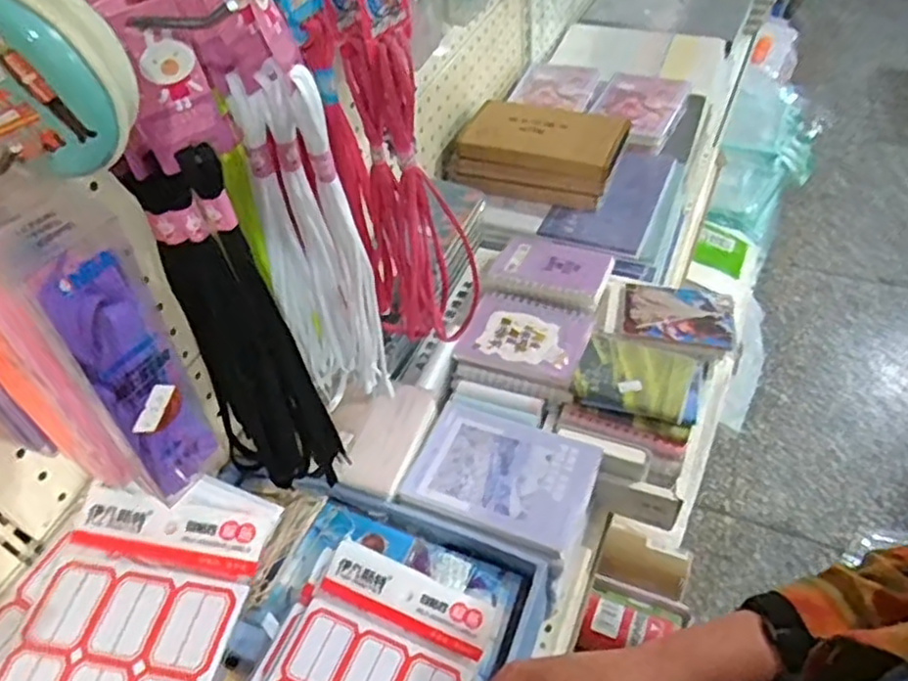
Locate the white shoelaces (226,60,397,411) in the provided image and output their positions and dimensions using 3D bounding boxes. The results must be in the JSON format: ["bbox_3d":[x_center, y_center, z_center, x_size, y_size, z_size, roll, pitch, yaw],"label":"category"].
[{"bbox_3d":[-0.092,-0.050,0.479,0.067,0.276,0.024,-2,48,4],"label":"white shoelaces"}]

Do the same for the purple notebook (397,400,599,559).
[{"bbox_3d":[0.039,0.106,0.584,0.146,0.007,0.103,18,52,21],"label":"purple notebook"}]

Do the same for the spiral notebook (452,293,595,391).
[{"bbox_3d":[0.071,-0.009,0.682,0.113,0.010,0.098,15,52,19],"label":"spiral notebook"}]

